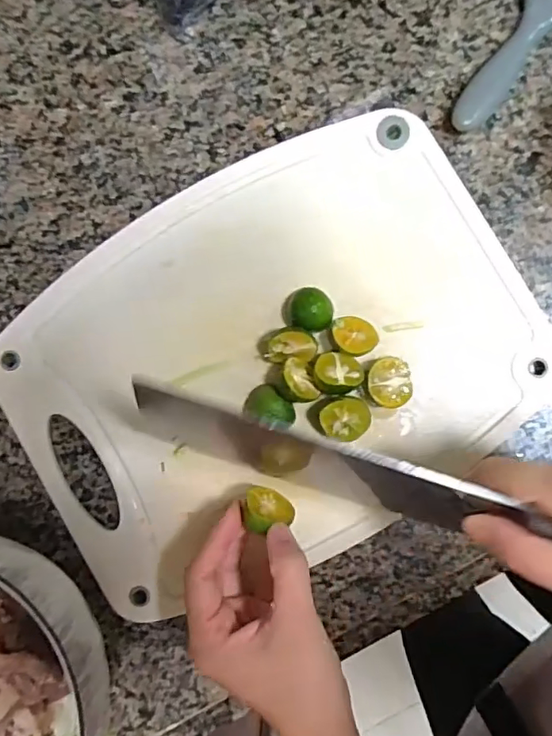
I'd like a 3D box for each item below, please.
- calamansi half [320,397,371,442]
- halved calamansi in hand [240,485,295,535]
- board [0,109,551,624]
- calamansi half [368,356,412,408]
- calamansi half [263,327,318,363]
[{"bbox_3d":[0.045,0.034,0.357,0.031,0.015,0.027,-9,87,2],"label":"calamansi half"},{"bbox_3d":[-0.004,0.084,0.337,0.027,0.030,0.025,-12,87,2],"label":"halved calamansi in hand"},{"bbox_3d":[-0.006,-0.003,0.369,0.340,0.014,0.245,-33,86,1],"label":"board"},{"bbox_3d":[0.073,0.009,0.356,0.026,0.023,0.031,-10,87,2],"label":"calamansi half"},{"bbox_3d":[0.010,-0.015,0.359,0.033,0.021,0.021,-3,87,2],"label":"calamansi half"}]

